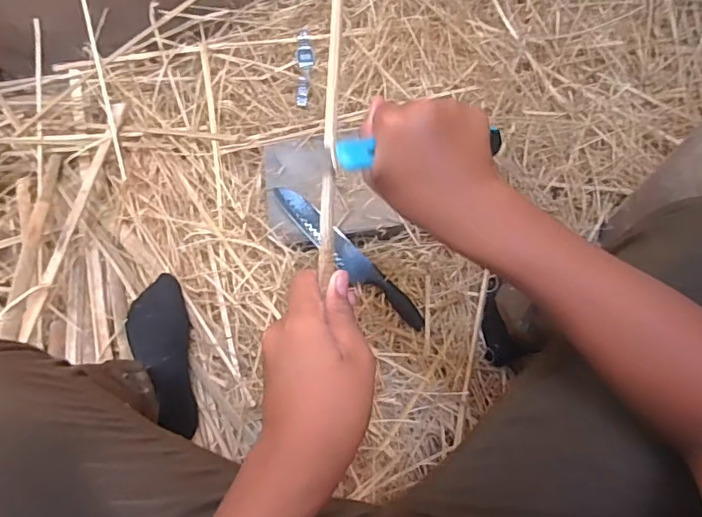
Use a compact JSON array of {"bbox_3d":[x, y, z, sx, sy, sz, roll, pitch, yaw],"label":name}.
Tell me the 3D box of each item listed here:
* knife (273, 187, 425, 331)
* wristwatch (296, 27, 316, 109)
[{"bbox_3d":[-0.003,-0.001,0.788,0.042,0.015,0.304,-45,88,4],"label":"knife"},{"bbox_3d":[-0.083,-0.351,0.923,0.032,0.019,0.151,0,79,0],"label":"wristwatch"}]

